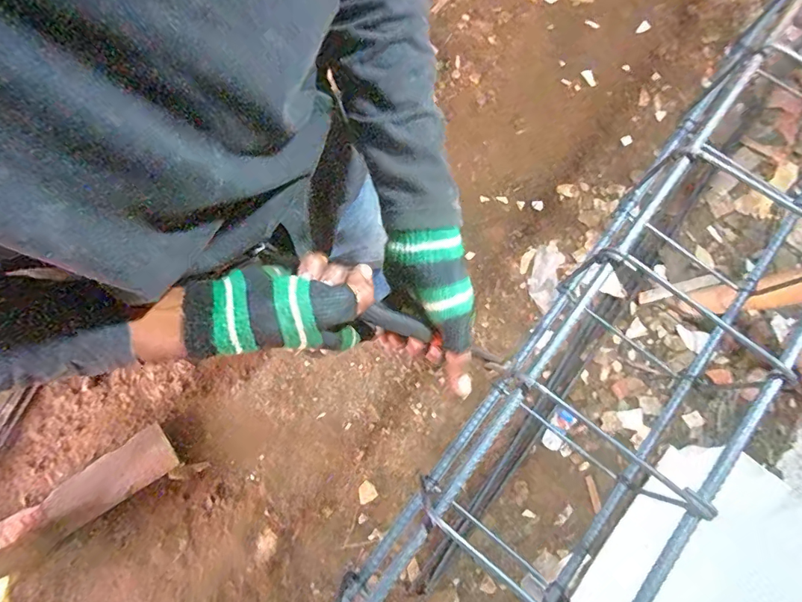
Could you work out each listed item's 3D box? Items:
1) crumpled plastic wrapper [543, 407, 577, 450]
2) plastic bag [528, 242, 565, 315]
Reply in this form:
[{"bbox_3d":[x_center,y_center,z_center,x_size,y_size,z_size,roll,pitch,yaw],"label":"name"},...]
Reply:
[{"bbox_3d":[0.460,0.377,1.317,0.066,0.024,0.118,37,85,7],"label":"crumpled plastic wrapper"},{"bbox_3d":[0.445,-0.080,1.383,0.087,0.033,0.218,14,77,8],"label":"plastic bag"}]

